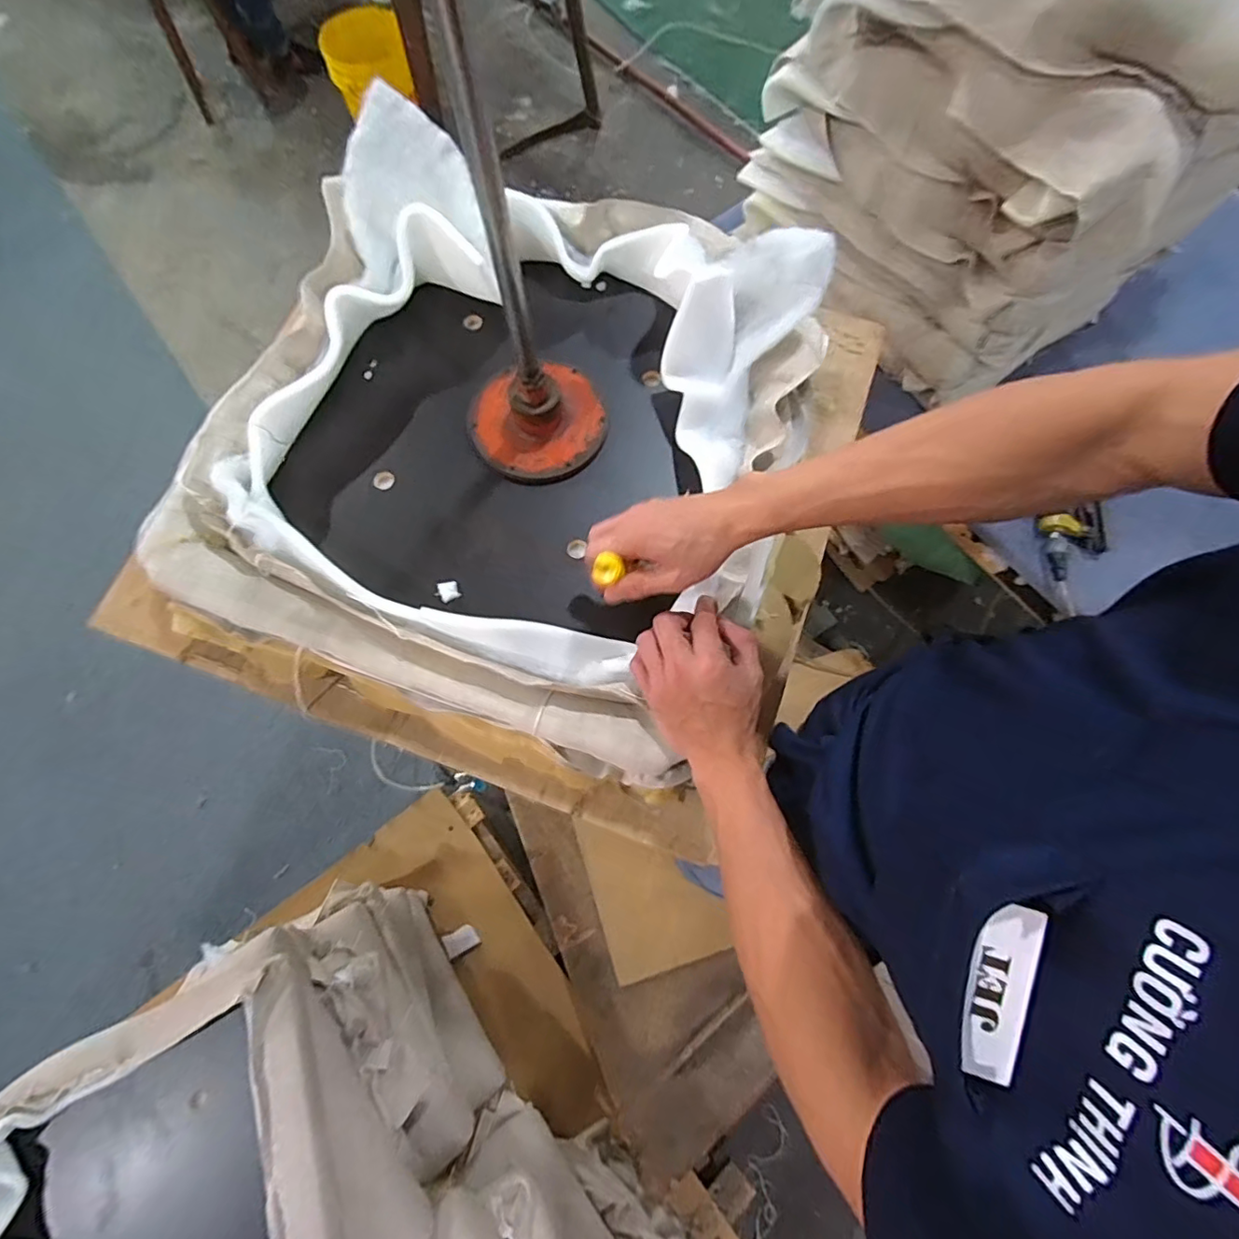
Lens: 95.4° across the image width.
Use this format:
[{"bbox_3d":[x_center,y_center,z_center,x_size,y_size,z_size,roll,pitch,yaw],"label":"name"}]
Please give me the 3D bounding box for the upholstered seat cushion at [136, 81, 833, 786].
[{"bbox_3d":[-0.106,-0.200,0.561,0.523,0.134,0.552,20,73,7],"label":"upholstered seat cushion"}]

